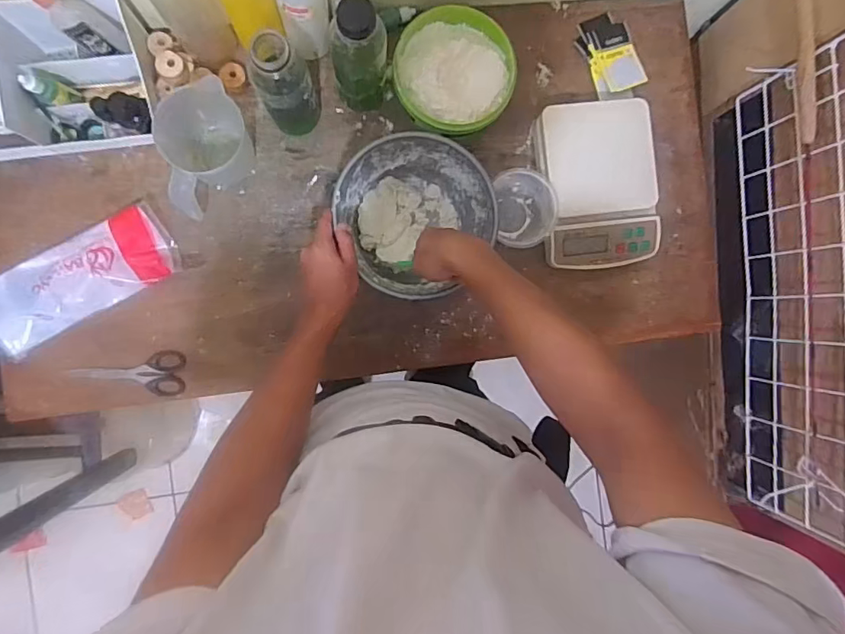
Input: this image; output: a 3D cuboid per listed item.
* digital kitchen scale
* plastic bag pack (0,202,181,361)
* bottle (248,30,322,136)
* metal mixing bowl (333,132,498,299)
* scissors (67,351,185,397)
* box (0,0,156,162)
[{"bbox_3d":[0.243,-0.179,0.704,0.151,0.059,0.213,-6,91,-5],"label":"digital kitchen scale"},{"bbox_3d":[-0.446,-0.049,0.659,0.249,0.034,0.105,-32,93,-5],"label":"plastic bag pack"},{"bbox_3d":[-0.159,-0.271,0.614,0.067,0.186,0.058,-20,92,-5],"label":"bottle"},{"bbox_3d":[-0.008,-0.129,0.670,0.177,0.103,0.184,0,90,-5],"label":"metal mixing bowl"},{"bbox_3d":[-0.387,0.076,0.682,0.136,0.011,0.059,0,90,-5],"label":"scissors"},{"bbox_3d":[-0.461,-0.289,0.625,0.231,0.095,0.146,-7,91,-5],"label":"box"}]

